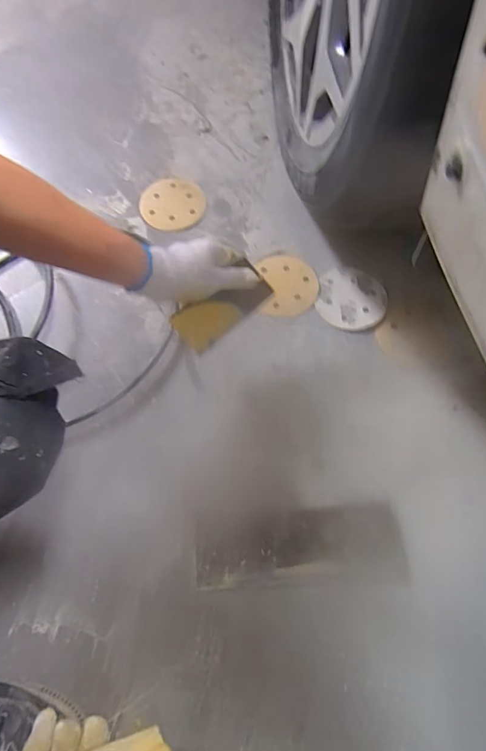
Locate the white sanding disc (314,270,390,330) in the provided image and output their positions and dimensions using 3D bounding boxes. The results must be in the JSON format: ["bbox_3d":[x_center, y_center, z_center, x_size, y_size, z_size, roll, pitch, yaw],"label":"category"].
[{"bbox_3d":[0.179,-0.124,0.706,0.109,0.012,0.104,-1,72,4],"label":"white sanding disc"}]

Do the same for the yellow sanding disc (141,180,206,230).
[{"bbox_3d":[-0.130,-0.317,0.788,0.116,0.007,0.111,5,67,1],"label":"yellow sanding disc"}]

